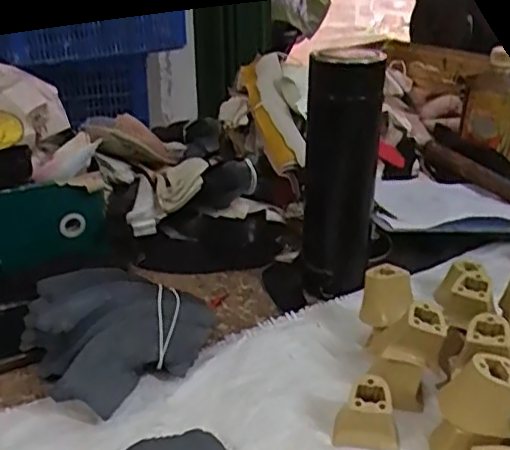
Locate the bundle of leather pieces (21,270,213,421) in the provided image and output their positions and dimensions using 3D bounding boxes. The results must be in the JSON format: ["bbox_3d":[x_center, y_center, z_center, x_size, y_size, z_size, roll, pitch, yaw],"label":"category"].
[{"bbox_3d":[-0.103,0.078,0.480,0.129,0.064,0.116,-15,29,-30],"label":"bundle of leather pieces"}]

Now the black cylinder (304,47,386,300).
[{"bbox_3d":[0.076,-0.042,0.561,0.060,0.219,0.046,4,25,7],"label":"black cylinder"}]

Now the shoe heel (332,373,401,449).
[{"bbox_3d":[0.078,0.127,0.424,0.042,0.037,0.030,8,26,16],"label":"shoe heel"}]

